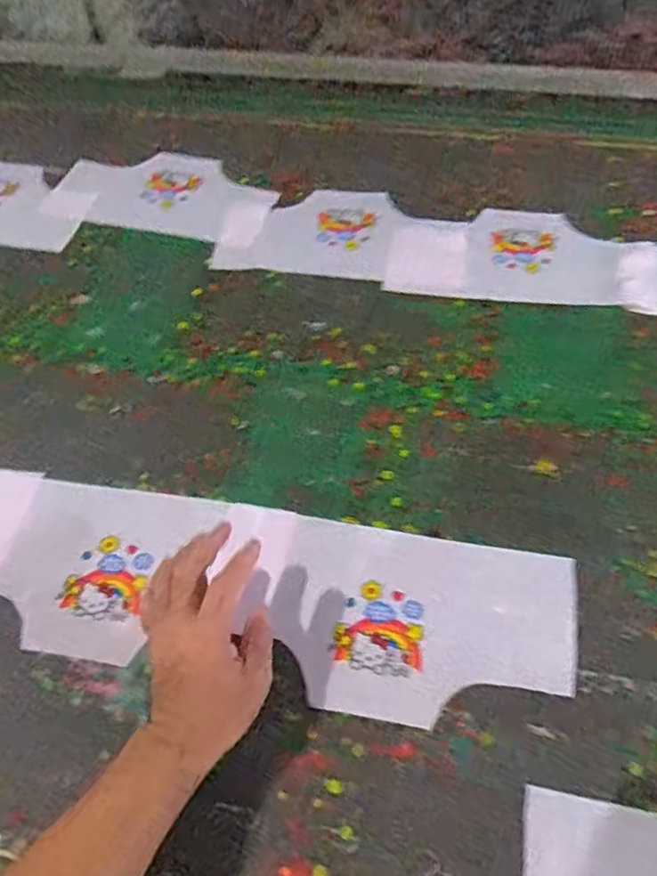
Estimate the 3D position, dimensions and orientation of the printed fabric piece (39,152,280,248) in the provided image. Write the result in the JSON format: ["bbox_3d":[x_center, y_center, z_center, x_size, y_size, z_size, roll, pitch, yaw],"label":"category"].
[{"bbox_3d":[-0.234,-0.351,0.913,0.319,0.016,0.167,10,59,10],"label":"printed fabric piece"}]

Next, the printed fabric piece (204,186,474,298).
[{"bbox_3d":[0.017,-0.272,0.853,0.325,0.007,0.178,7,59,8],"label":"printed fabric piece"}]

